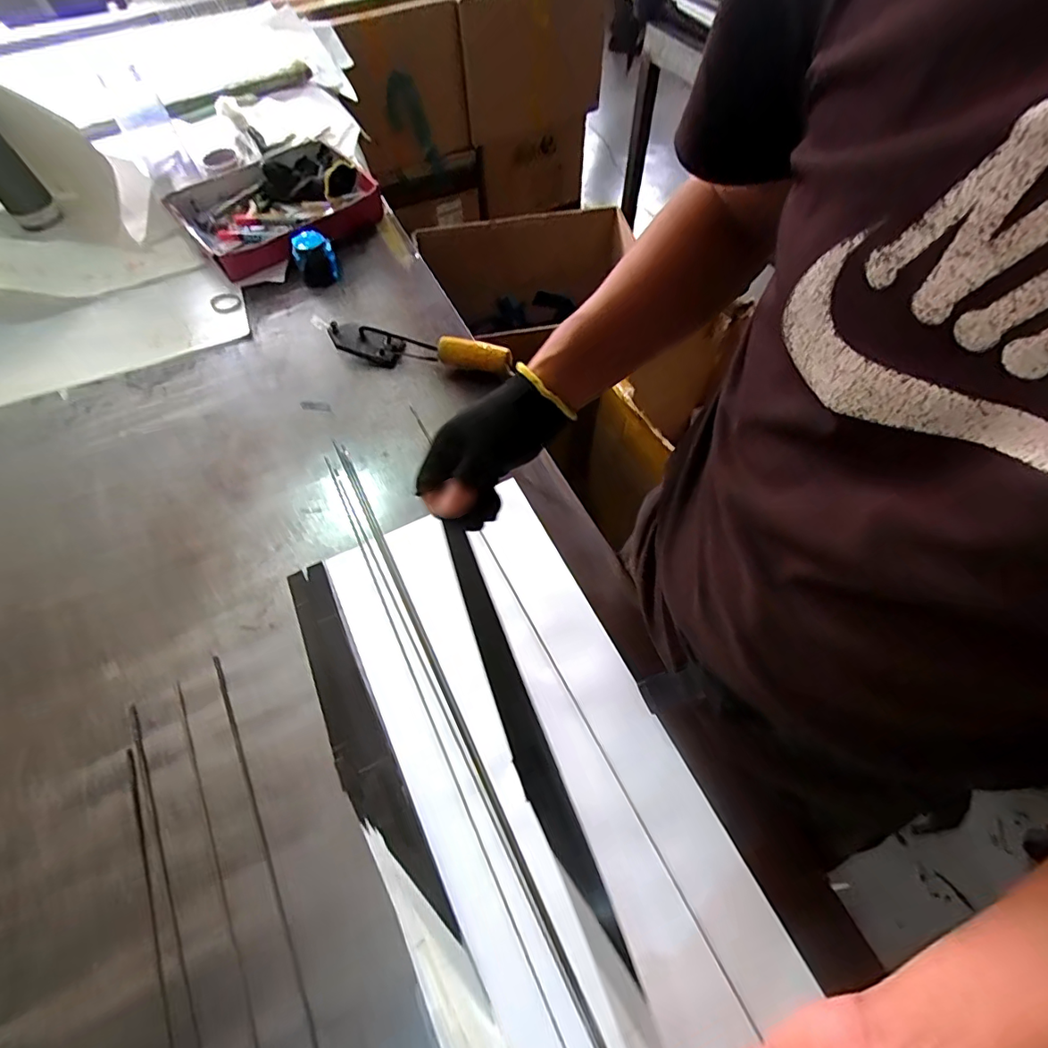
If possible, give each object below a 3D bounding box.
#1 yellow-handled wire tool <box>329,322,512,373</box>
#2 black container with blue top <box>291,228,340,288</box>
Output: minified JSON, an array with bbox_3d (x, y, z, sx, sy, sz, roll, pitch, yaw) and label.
[{"bbox_3d":[-0.154,-0.249,0.739,0.273,0.044,0.055,15,61,9],"label":"yellow-handled wire tool"},{"bbox_3d":[-0.344,-0.443,0.852,0.065,0.054,0.078,-23,63,-13],"label":"black container with blue top"}]

